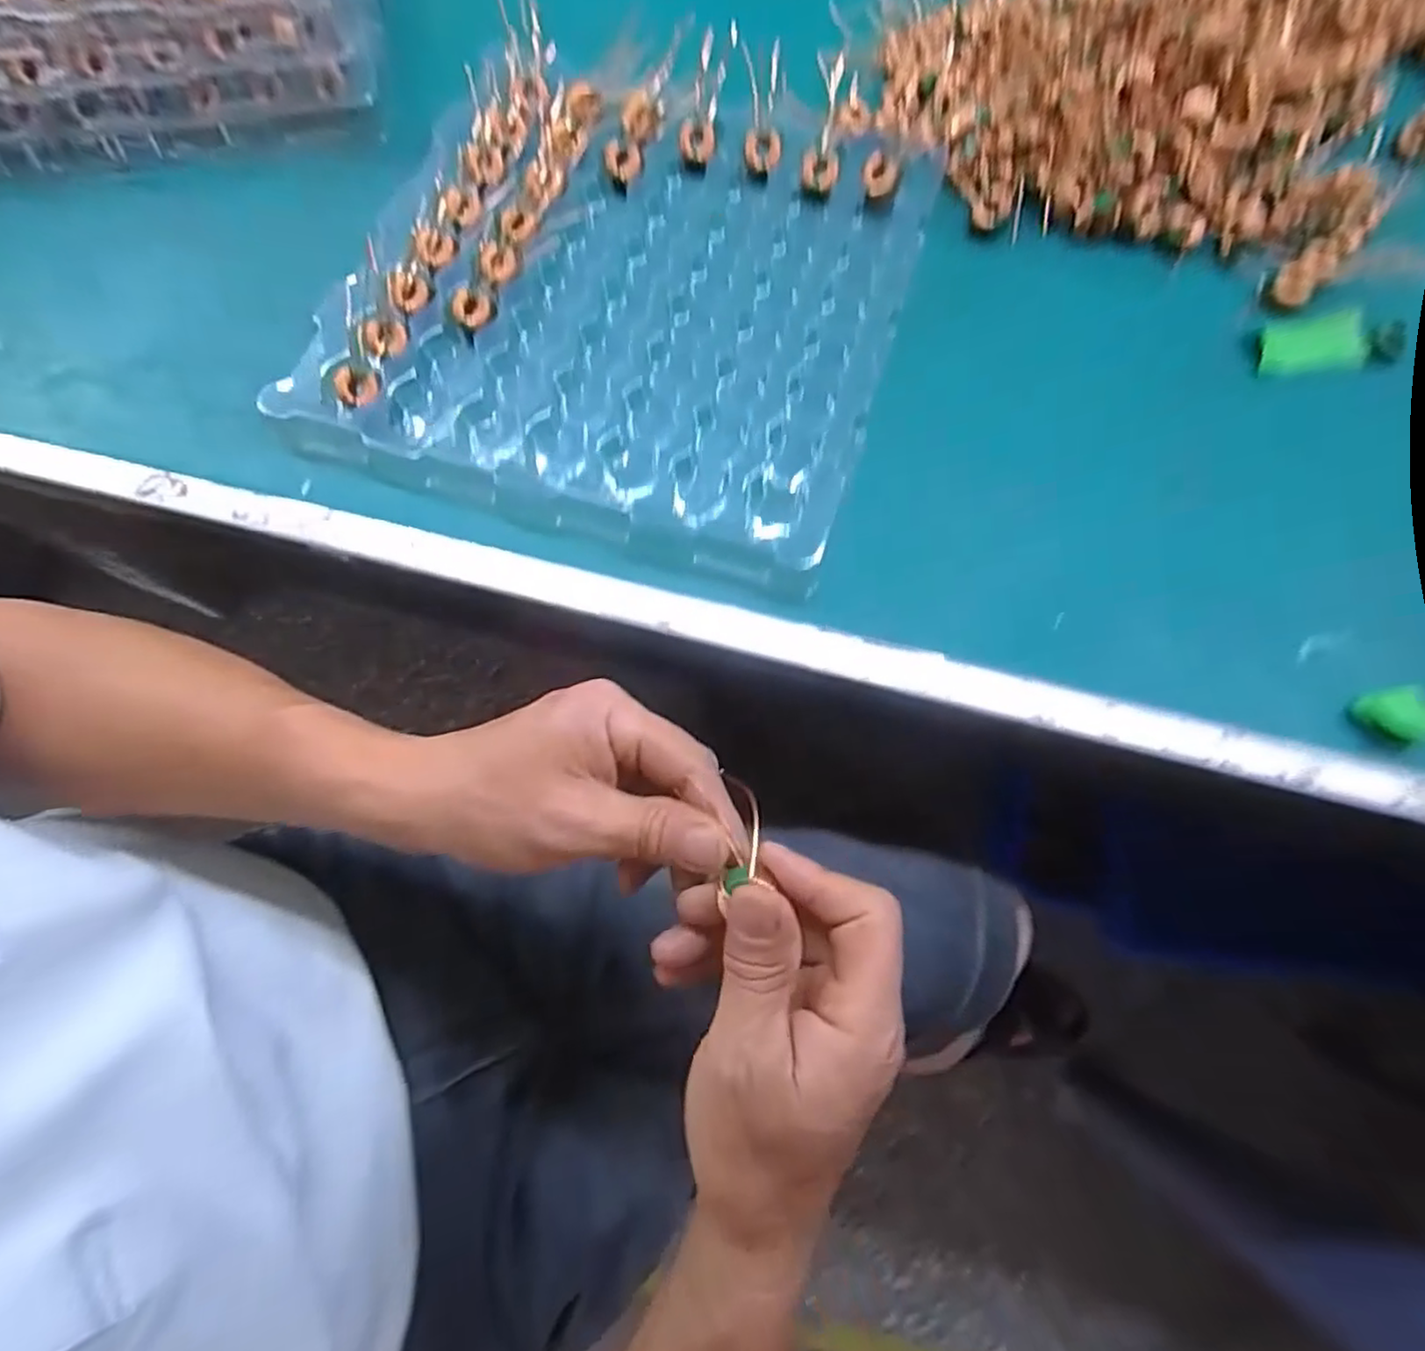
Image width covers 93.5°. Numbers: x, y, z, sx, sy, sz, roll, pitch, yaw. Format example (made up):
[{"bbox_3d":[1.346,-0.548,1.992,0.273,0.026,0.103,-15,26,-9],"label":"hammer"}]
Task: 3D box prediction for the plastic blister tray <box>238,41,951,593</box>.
[{"bbox_3d":[-0.045,-0.206,0.356,0.277,0.017,0.273,18,75,4],"label":"plastic blister tray"}]

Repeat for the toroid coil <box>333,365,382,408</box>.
[{"bbox_3d":[-0.179,-0.147,0.337,0.022,0.007,0.020,0,74,-1],"label":"toroid coil"}]

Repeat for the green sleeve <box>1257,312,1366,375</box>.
[{"bbox_3d":[0.317,-0.175,0.355,0.049,0.005,0.027,-3,92,8],"label":"green sleeve"}]

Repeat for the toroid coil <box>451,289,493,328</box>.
[{"bbox_3d":[-0.127,-0.195,0.355,0.020,0.007,0.019,-2,99,-10],"label":"toroid coil"}]

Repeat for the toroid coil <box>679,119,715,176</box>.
[{"bbox_3d":[-0.009,-0.308,0.391,0.021,0.005,0.026,-7,114,-14],"label":"toroid coil"}]

